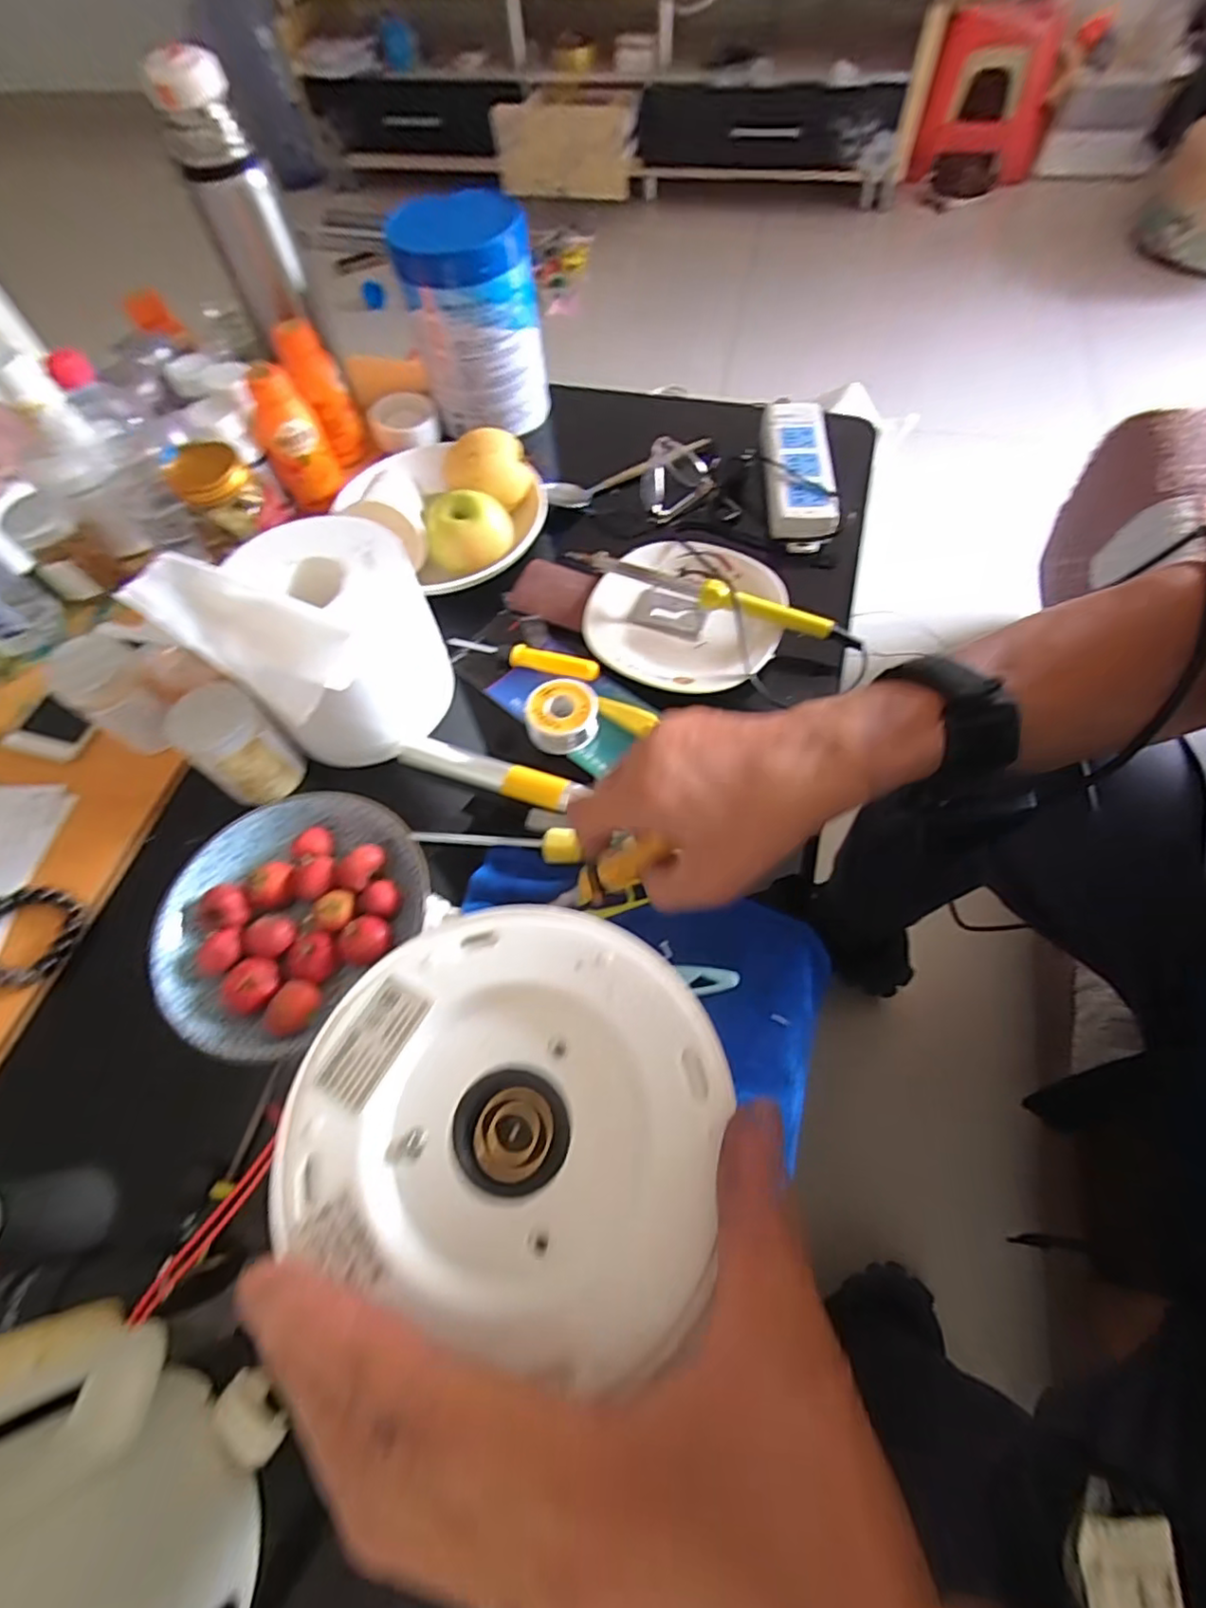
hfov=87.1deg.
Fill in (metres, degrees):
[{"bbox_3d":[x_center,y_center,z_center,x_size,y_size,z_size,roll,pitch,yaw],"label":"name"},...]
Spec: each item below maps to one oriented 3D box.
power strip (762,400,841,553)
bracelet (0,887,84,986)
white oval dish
[{"bbox_3d":[0.196,-0.336,0.644,0.066,0.038,0.179,1,62,4],"label":"power strip"},{"bbox_3d":[-0.420,0.094,0.459,0.078,0.012,0.068,8,63,8],"label":"bracelet"},{"bbox_3d":[0.071,-0.165,0.564,0.164,0.033,0.163,16,64,12],"label":"white oval dish"}]

